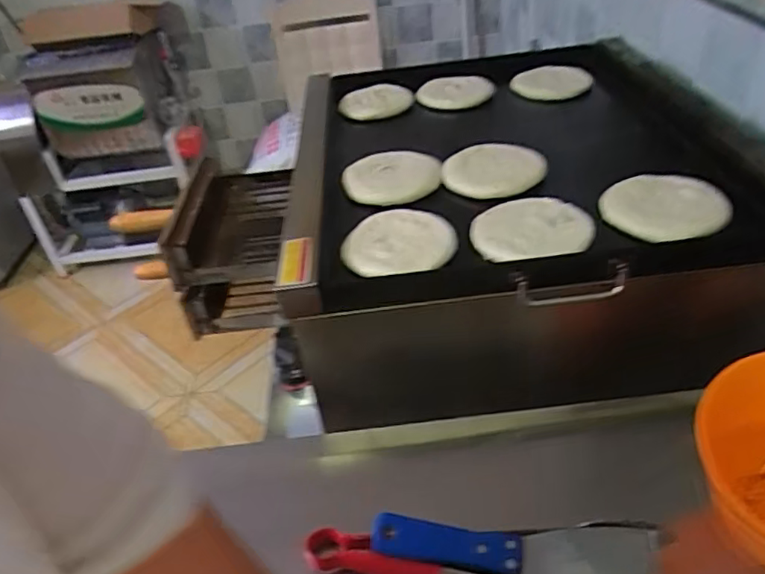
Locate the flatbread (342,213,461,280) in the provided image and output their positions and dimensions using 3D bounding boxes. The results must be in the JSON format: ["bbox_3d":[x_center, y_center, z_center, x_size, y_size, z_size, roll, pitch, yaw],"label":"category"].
[{"bbox_3d":[0.019,-0.055,0.681,0.124,0.010,0.124,-4,37,4],"label":"flatbread"}]

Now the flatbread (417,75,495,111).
[{"bbox_3d":[0.125,-0.342,1.045,0.127,0.029,0.127,-6,37,2],"label":"flatbread"}]

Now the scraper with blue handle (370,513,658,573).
[{"bbox_3d":[0.103,0.210,0.471,0.219,0.029,0.050,0,38,9],"label":"scraper with blue handle"}]

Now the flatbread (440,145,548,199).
[{"bbox_3d":[0.145,-0.155,0.784,0.129,0.014,0.129,-4,37,3],"label":"flatbread"}]

